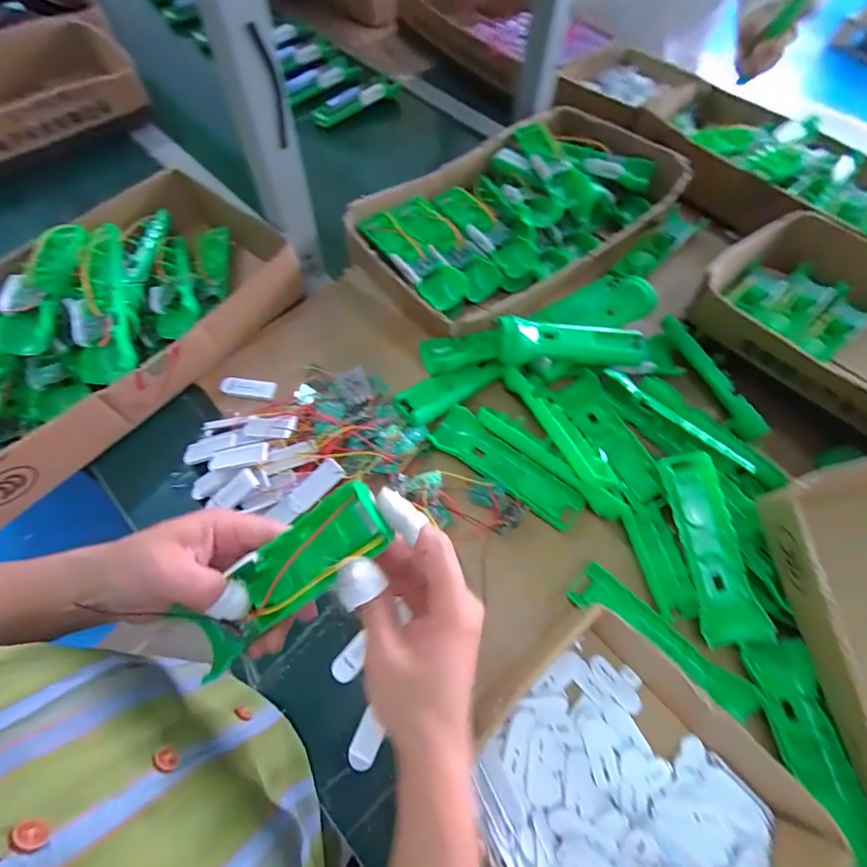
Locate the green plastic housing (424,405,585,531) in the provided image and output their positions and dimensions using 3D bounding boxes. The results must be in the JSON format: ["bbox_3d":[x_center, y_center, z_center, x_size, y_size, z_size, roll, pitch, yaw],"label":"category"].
[{"bbox_3d":[0.071,0.035,0.454,0.160,0.018,0.048,37,66,16],"label":"green plastic housing"}]

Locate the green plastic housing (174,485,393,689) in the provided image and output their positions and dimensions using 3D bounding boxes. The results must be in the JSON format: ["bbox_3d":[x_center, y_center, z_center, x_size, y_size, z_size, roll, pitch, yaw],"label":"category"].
[{"bbox_3d":[-0.088,0.087,0.265,0.147,0.026,0.042,-41,67,14],"label":"green plastic housing"}]

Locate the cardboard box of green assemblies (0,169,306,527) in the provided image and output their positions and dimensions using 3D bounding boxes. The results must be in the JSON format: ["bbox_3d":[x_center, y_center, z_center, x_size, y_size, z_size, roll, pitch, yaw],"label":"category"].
[{"bbox_3d":[-0.361,-0.124,0.488,0.241,0.099,0.429,37,66,16],"label":"cardboard box of green assemblies"}]

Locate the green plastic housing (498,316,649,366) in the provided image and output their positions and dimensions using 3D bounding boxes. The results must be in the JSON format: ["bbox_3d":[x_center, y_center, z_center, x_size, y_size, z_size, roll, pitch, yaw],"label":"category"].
[{"bbox_3d":[0.149,-0.096,0.490,0.170,0.032,0.039,0,63,-15],"label":"green plastic housing"}]

